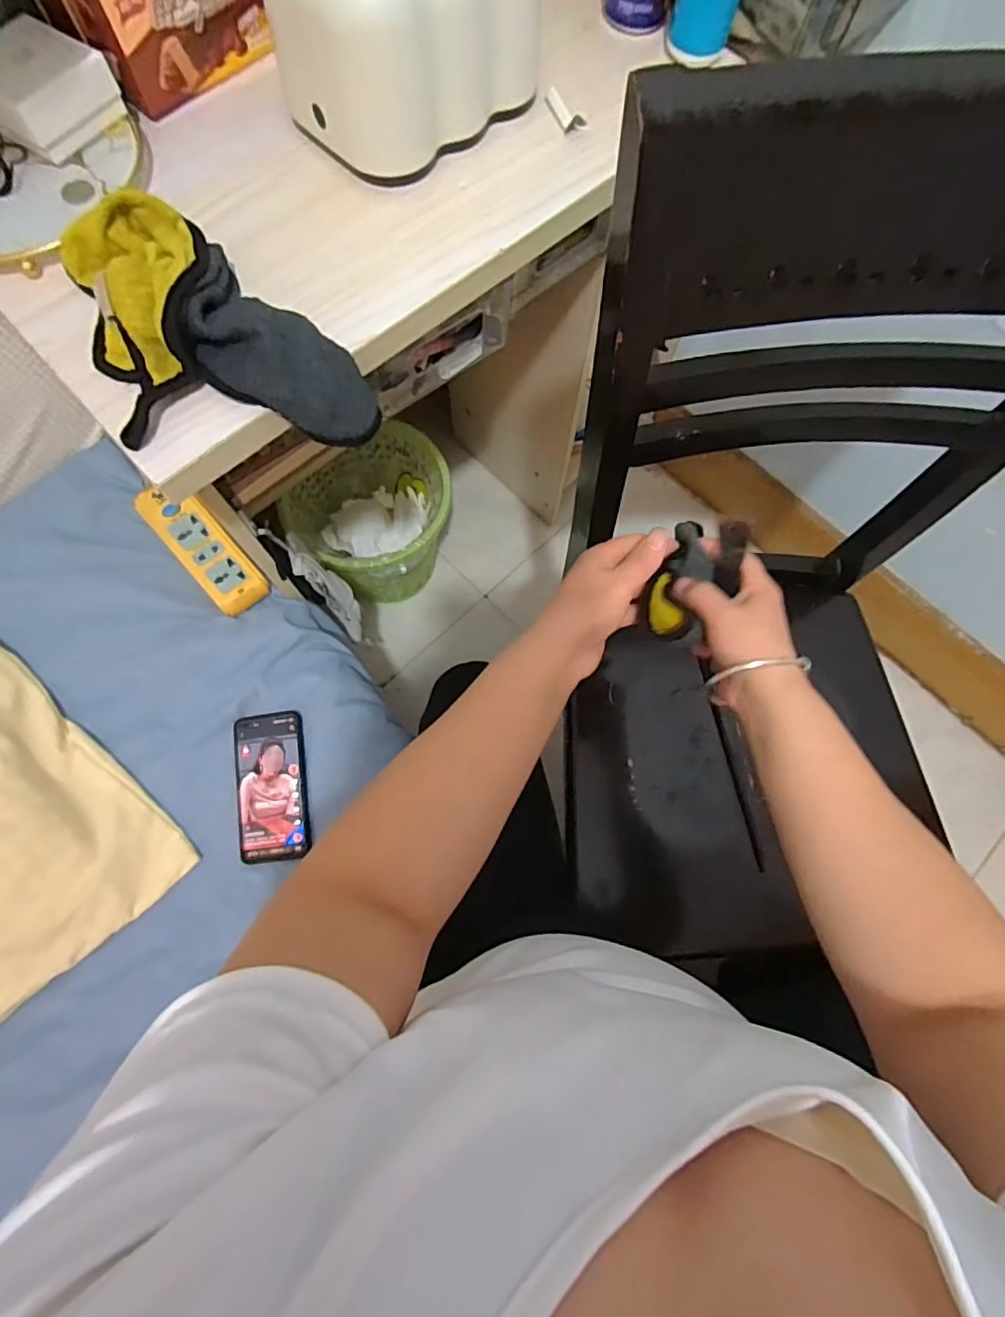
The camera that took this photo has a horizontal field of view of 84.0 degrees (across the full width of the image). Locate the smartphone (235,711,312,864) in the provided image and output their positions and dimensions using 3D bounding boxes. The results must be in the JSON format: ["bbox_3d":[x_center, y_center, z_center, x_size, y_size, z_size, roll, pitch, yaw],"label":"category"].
[{"bbox_3d":[-0.244,0.134,0.588,0.076,0.012,0.151,-8,75,-4],"label":"smartphone"}]

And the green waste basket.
[{"bbox_3d":[-0.216,-0.237,1.011,0.253,0.274,0.262,0,74,-2],"label":"green waste basket"}]

